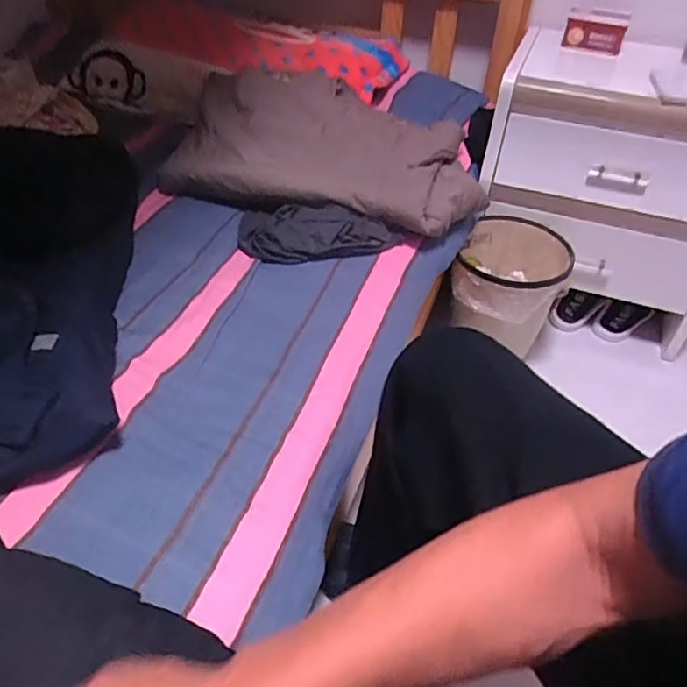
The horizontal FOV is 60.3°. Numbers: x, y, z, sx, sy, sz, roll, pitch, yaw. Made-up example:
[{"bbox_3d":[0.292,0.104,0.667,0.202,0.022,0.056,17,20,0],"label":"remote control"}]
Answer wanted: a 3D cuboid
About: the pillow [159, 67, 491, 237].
[{"bbox_3d":[-0.035,-0.362,1.099,0.587,0.133,0.353,17,45,16],"label":"pillow"}]

